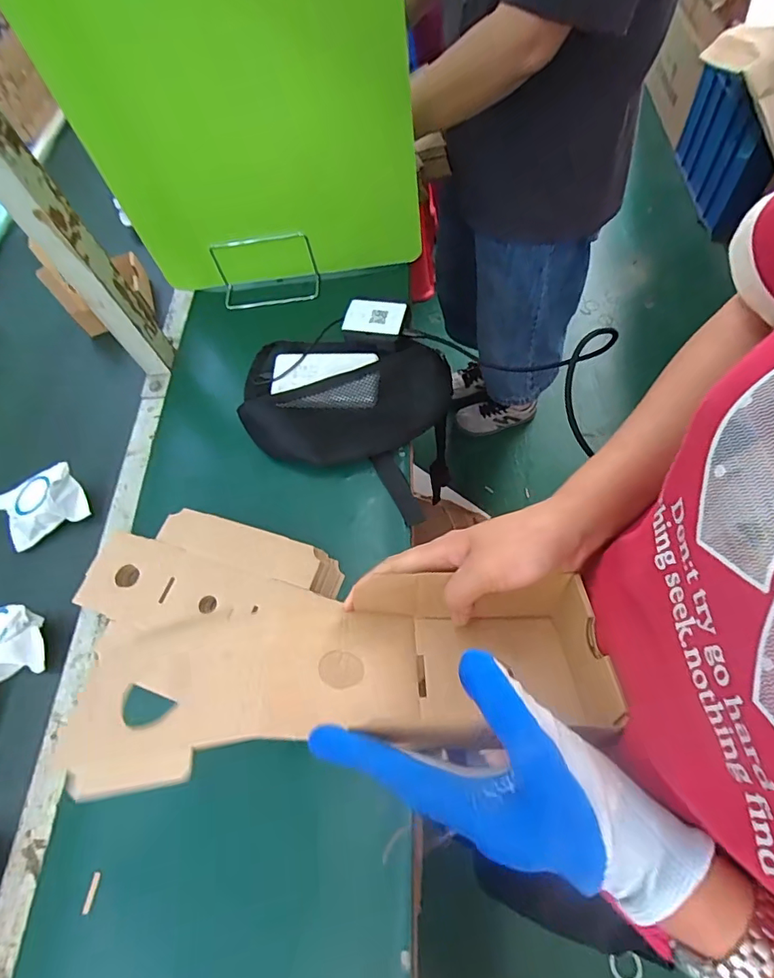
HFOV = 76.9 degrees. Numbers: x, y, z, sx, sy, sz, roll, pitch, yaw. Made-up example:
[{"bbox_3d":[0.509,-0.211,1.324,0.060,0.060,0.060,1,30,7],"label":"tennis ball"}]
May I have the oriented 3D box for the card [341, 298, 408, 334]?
[{"bbox_3d":[-0.016,-0.234,0.654,0.081,0.008,0.046,9,80,14],"label":"card"}]

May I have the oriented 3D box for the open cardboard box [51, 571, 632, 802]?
[{"bbox_3d":[-0.057,0.128,0.335,0.366,0.078,0.105,-7,65,1],"label":"open cardboard box"}]

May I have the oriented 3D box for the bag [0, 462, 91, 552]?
[{"bbox_3d":[-0.452,0.019,0.634,0.105,0.038,0.077,-26,62,-6],"label":"bag"}]

